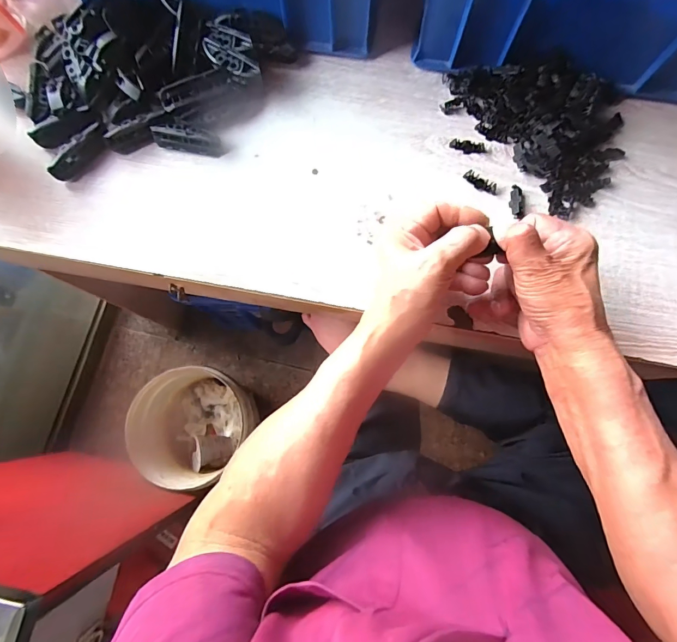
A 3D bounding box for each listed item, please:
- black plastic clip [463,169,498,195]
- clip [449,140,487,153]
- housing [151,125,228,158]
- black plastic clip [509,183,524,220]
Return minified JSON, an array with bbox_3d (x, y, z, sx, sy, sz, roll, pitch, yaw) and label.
[{"bbox_3d":[0.146,-0.141,0.390,0.037,0.007,0.014,35,81,8],"label":"black plastic clip"},{"bbox_3d":[0.135,-0.181,0.400,0.037,0.005,0.012,14,78,4],"label":"clip"},{"bbox_3d":[-0.152,-0.187,0.395,0.071,0.019,0.022,12,78,3],"label":"housing"},{"bbox_3d":[0.177,-0.119,0.381,0.013,0.010,0.037,-1,78,1],"label":"black plastic clip"}]

